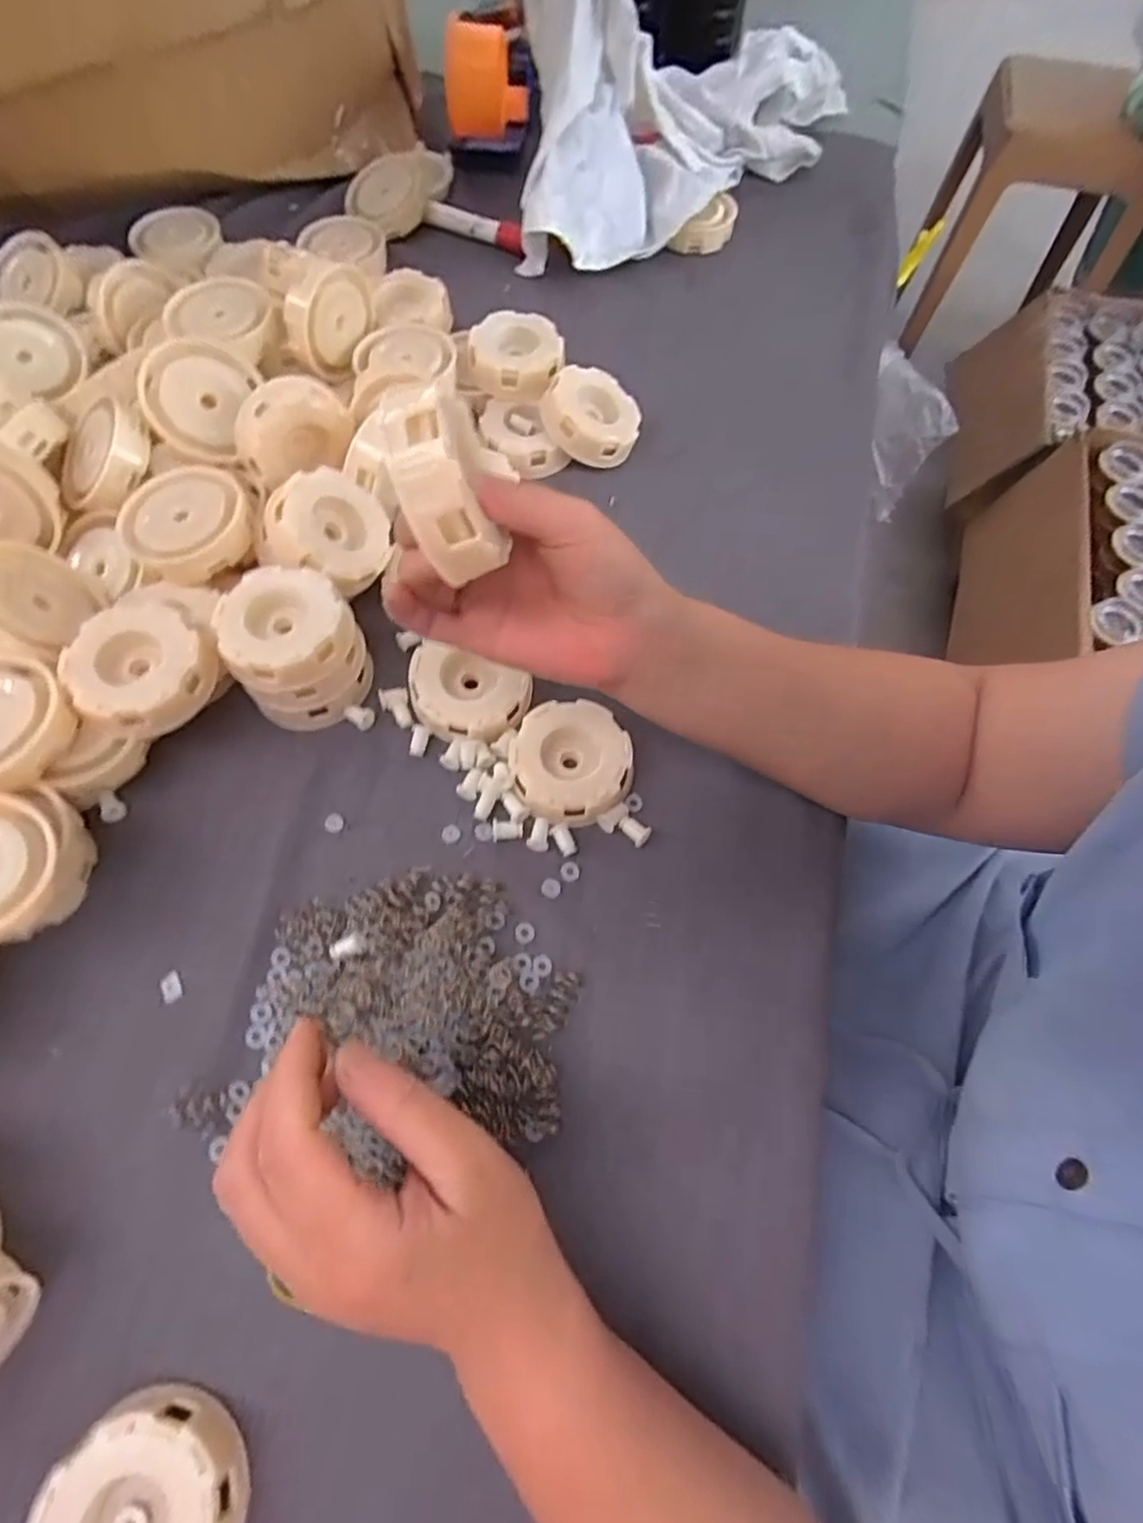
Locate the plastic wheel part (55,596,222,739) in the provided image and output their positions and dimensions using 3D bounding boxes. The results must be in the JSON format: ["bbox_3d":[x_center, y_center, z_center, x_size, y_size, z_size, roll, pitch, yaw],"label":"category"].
[{"bbox_3d":[-0.215,-0.049,0.344,0.066,0.020,0.066,0,65,-1],"label":"plastic wheel part"}]

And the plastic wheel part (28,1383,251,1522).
[{"bbox_3d":[-0.151,0.266,0.240,0.064,0.022,0.063,0,66,0],"label":"plastic wheel part"}]

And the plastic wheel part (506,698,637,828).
[{"bbox_3d":[-0.001,-0.002,0.364,0.062,0.021,0.064,0,66,0],"label":"plastic wheel part"}]

